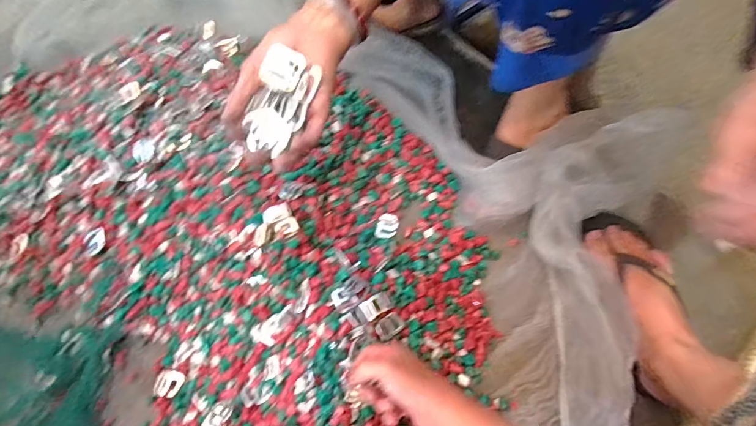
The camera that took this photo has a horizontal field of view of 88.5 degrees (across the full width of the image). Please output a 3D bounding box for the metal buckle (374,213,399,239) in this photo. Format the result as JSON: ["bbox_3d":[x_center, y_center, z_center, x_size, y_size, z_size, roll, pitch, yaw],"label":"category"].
[{"bbox_3d":[0.013,0.018,0.550,0.029,0.005,0.040,17,75,8],"label":"metal buckle"}]

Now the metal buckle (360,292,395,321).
[{"bbox_3d":[0.000,0.118,0.497,0.047,0.011,0.026,-25,62,-27],"label":"metal buckle"}]

